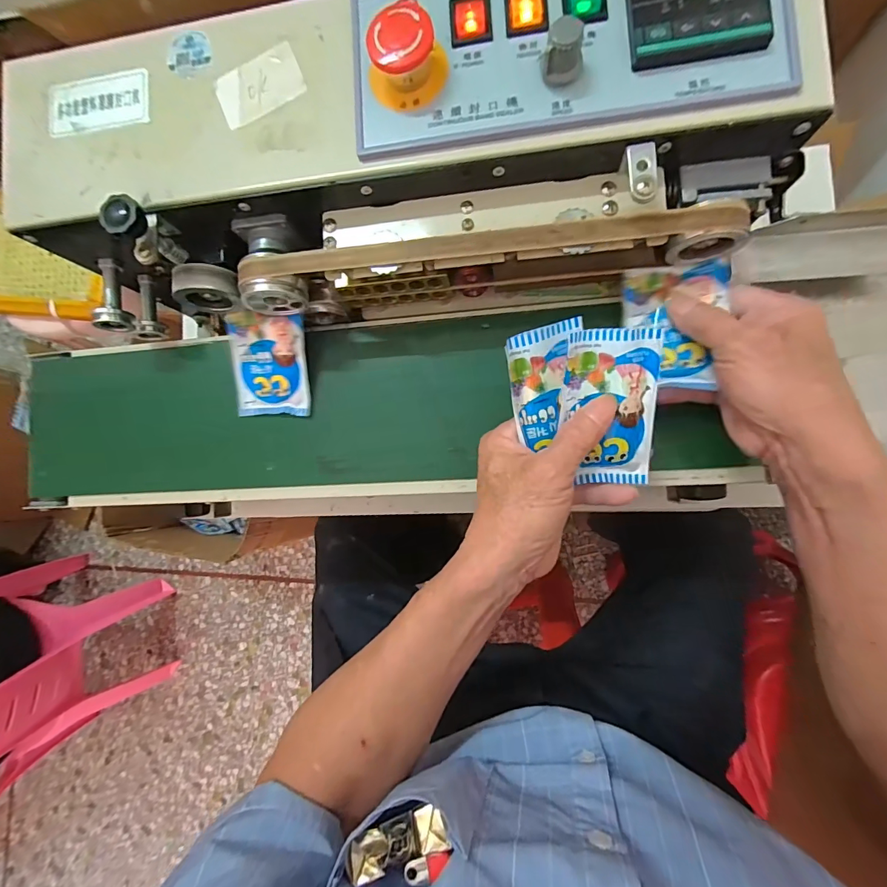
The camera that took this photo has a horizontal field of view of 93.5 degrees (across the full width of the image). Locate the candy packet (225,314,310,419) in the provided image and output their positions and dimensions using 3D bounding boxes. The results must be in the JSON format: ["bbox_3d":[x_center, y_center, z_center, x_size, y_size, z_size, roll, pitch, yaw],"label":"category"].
[{"bbox_3d":[-0.151,-0.067,0.362,0.069,0.008,0.086,0,107,10],"label":"candy packet"}]

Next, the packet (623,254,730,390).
[{"bbox_3d":[0.169,-0.086,0.303,0.067,0.013,0.087,-3,85,21],"label":"packet"}]

